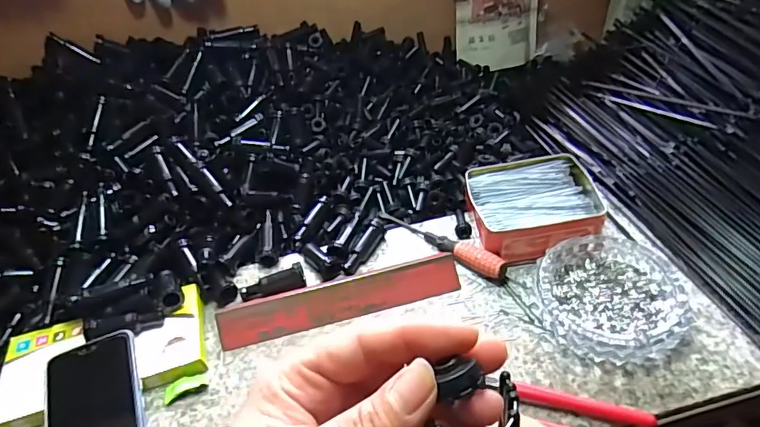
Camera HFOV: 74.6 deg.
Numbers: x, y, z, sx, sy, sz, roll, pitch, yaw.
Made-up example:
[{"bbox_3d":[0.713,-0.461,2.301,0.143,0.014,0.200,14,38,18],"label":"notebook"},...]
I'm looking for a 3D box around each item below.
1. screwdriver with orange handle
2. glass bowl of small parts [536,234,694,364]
[{"bbox_3d":[0.060,0.026,0.518,0.019,0.027,0.156,-37,51,-27],"label":"screwdriver with orange handle"},{"bbox_3d":[0.210,0.069,0.441,0.132,0.029,0.117,-15,44,-8],"label":"glass bowl of small parts"}]

